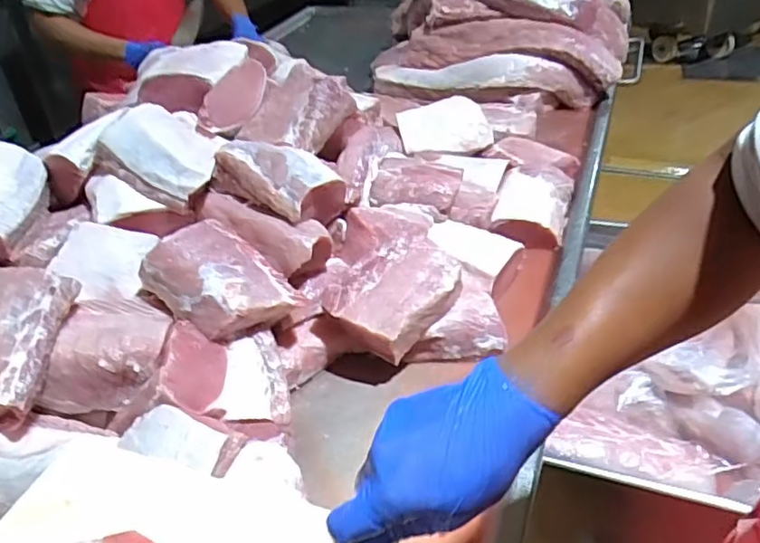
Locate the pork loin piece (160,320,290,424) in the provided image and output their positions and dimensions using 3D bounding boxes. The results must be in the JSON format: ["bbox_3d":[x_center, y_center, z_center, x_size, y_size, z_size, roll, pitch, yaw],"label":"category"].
[{"bbox_3d":[-0.193,0.131,0.737,0.141,0.080,0.112,11,54,-28],"label":"pork loin piece"}]

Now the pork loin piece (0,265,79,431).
[{"bbox_3d":[-0.390,0.073,0.645,0.107,0.071,0.179,-2,37,6],"label":"pork loin piece"}]

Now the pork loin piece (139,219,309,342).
[{"bbox_3d":[-0.193,0.017,0.772,0.166,0.075,0.134,41,42,14],"label":"pork loin piece"}]

